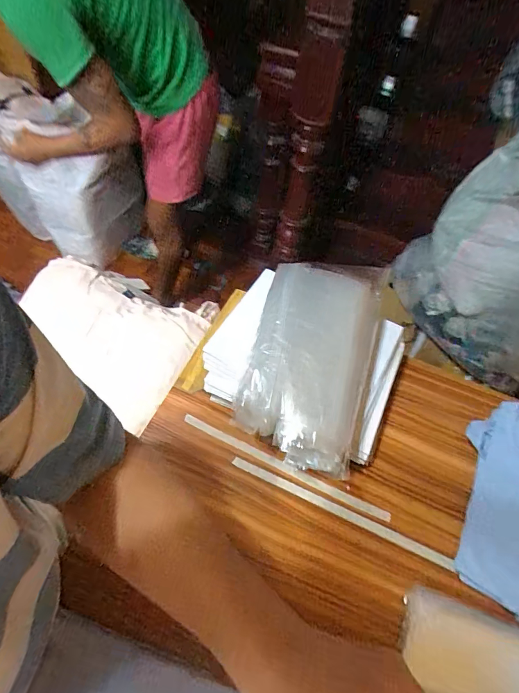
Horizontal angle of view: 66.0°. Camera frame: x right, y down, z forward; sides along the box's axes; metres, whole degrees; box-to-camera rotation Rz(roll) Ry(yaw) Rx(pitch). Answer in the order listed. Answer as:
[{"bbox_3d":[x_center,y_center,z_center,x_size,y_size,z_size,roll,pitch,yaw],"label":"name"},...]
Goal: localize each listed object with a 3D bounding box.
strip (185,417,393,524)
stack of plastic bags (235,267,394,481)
[{"bbox_3d":[0.033,0.171,0.571,0.313,0.010,0.016,23,58,11],"label":"strip"},{"bbox_3d":[0.073,0.024,0.571,0.165,0.154,0.270,17,57,5],"label":"stack of plastic bags"}]

